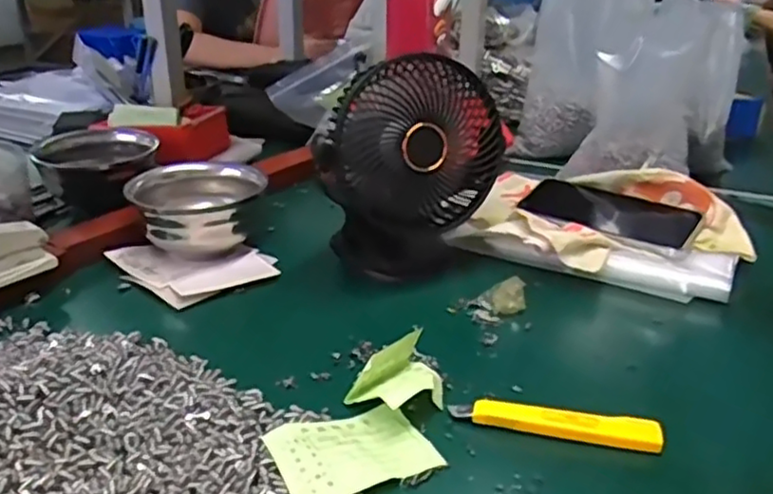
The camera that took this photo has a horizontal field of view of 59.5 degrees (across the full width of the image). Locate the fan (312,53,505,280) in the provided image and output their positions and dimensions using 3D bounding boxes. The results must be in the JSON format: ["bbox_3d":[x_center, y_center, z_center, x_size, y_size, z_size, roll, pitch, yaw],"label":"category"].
[{"bbox_3d":[0.021,-0.068,0.592,0.150,0.183,0.079,0,25,-2],"label":"fan"}]

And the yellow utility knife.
[{"bbox_3d":[0.106,0.111,0.427,0.127,0.014,0.019,6,26,9],"label":"yellow utility knife"}]

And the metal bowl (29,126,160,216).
[{"bbox_3d":[-0.313,-0.086,0.737,0.121,0.065,0.123,-8,27,-19],"label":"metal bowl"}]

